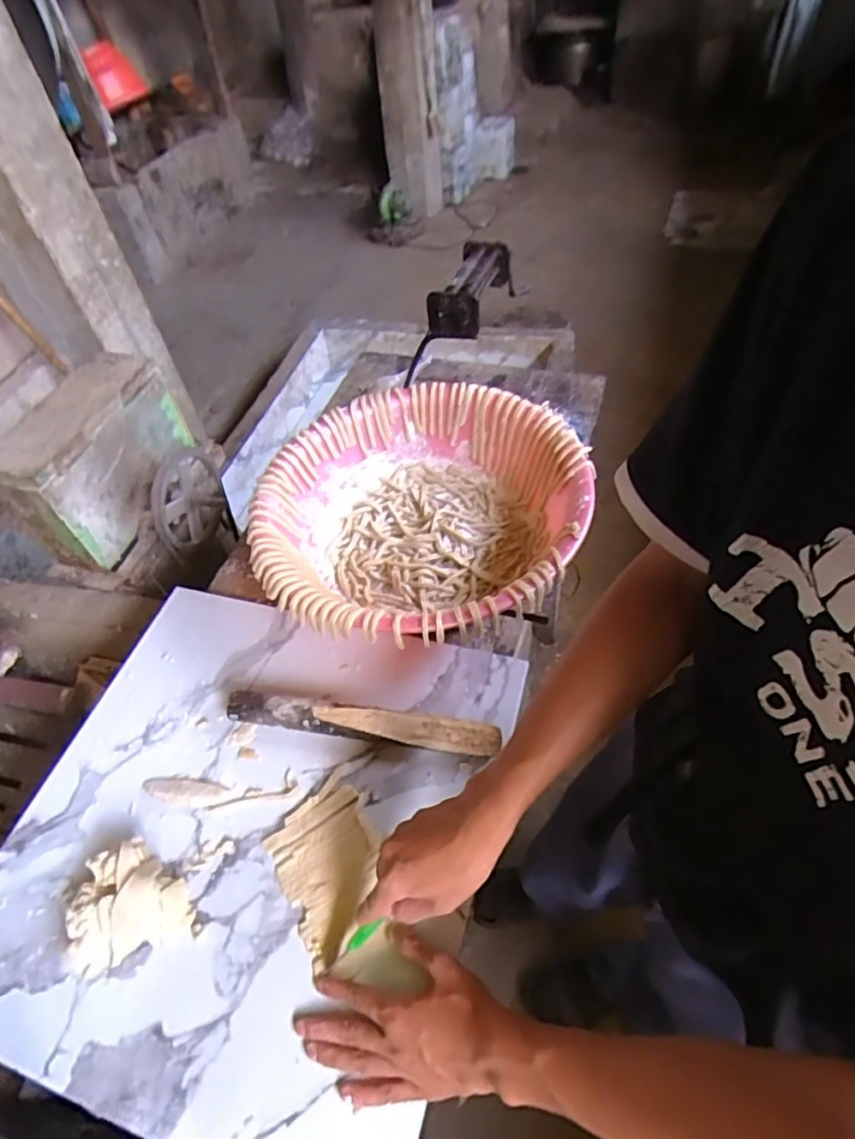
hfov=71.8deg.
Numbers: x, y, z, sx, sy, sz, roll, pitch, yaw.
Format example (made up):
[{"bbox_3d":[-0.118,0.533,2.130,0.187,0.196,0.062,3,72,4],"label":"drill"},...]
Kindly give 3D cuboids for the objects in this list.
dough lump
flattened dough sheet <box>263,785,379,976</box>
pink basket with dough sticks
[{"bbox_3d":[-0.288,0.316,0.568,0.112,0.046,0.097,-18,51,-8],"label":"dough lump"},{"bbox_3d":[-0.094,0.291,0.577,0.098,0.016,0.141,-28,53,-16],"label":"flattened dough sheet"},{"bbox_3d":[-0.011,-0.066,0.778,0.397,0.120,0.401,-3,50,4],"label":"pink basket with dough sticks"}]

